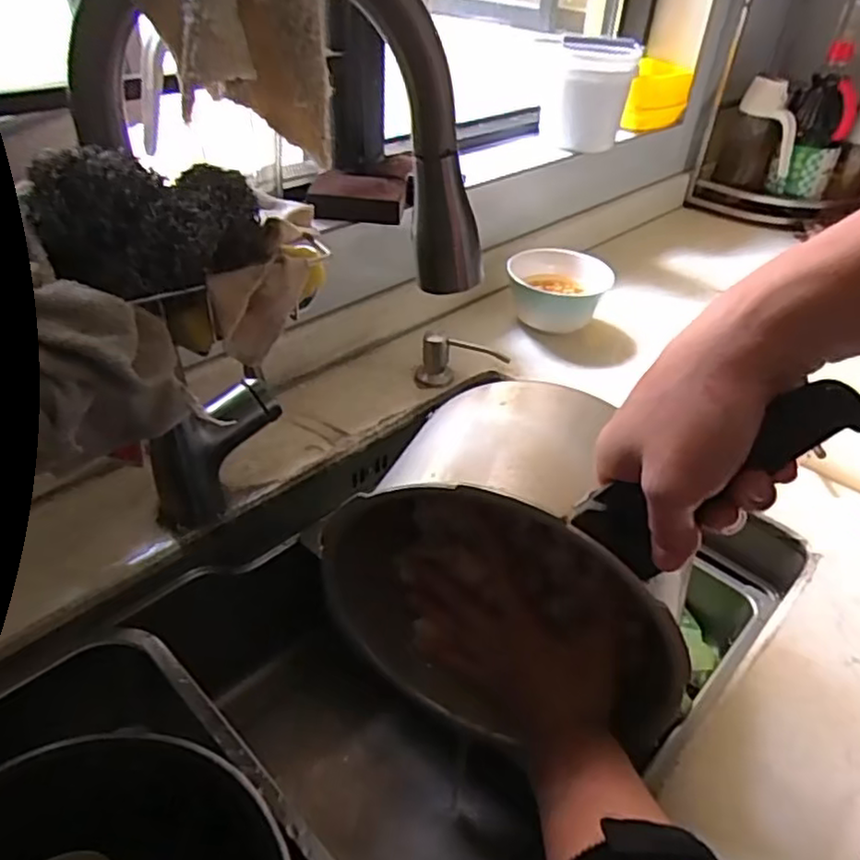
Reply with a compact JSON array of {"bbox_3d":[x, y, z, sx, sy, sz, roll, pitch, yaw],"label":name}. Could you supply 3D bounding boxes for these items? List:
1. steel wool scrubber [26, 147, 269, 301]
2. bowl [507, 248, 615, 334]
[{"bbox_3d":[-0.134,-0.105,0.328,0.098,0.059,0.045,-7,39,-13],"label":"steel wool scrubber"},{"bbox_3d":[0.154,-0.172,0.829,0.114,0.061,0.119,2,38,-2],"label":"bowl"}]

